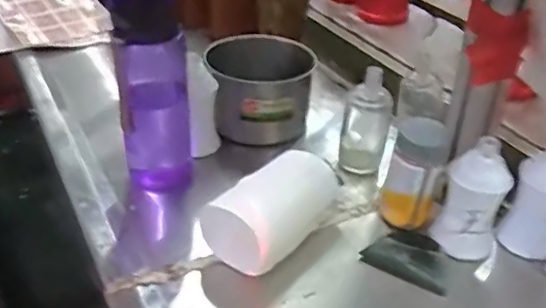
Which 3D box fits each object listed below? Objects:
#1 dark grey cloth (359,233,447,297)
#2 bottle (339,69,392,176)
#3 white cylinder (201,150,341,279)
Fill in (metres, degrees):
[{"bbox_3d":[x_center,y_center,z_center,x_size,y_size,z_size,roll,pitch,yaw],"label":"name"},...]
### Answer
[{"bbox_3d":[0.134,0.101,0.550,0.081,0.016,0.052,23,41,29],"label":"dark grey cloth"},{"bbox_3d":[0.110,-0.044,0.669,0.051,0.125,0.058,7,35,9],"label":"bottle"},{"bbox_3d":[0.003,0.051,0.555,0.065,0.059,0.140,26,42,32],"label":"white cylinder"}]

